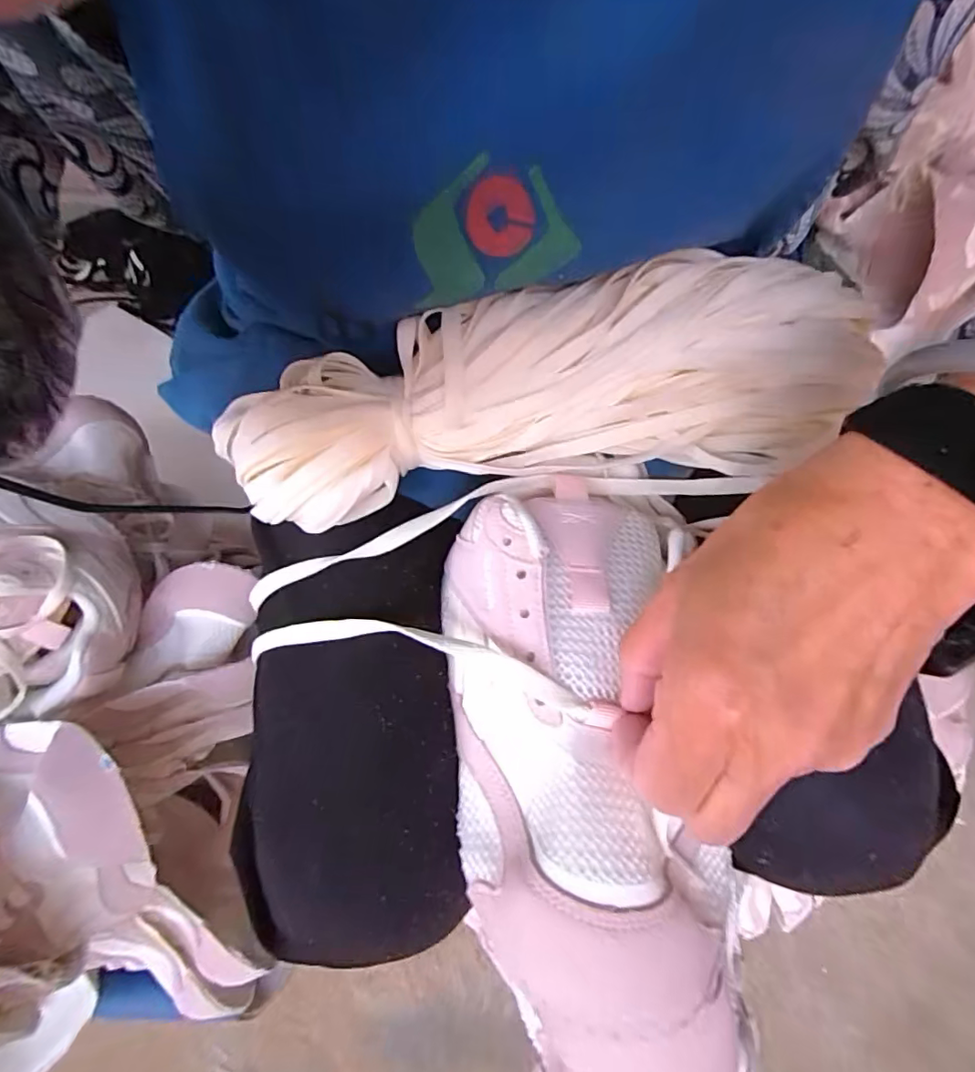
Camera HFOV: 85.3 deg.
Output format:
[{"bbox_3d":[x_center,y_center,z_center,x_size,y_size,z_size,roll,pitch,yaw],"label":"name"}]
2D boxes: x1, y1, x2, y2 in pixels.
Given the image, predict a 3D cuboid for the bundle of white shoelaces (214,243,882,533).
[{"bbox_3d":[0.036,-0.068,0.246,0.293,0.055,0.086,-8,73,-5],"label":"bundle of white shoelaces"}]

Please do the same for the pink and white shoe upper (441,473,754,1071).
[{"bbox_3d":[0.039,0.093,0.205,0.103,0.071,0.245,-6,68,-4],"label":"pink and white shoe upper"}]

